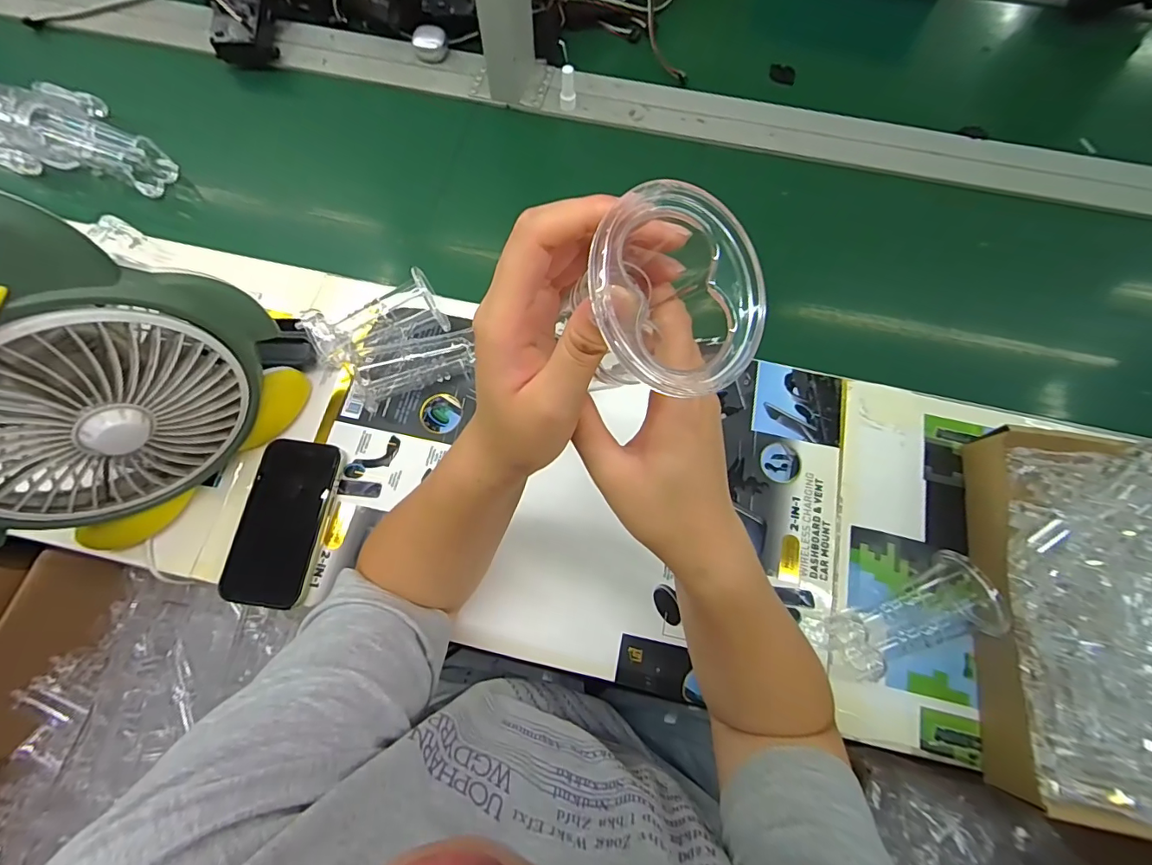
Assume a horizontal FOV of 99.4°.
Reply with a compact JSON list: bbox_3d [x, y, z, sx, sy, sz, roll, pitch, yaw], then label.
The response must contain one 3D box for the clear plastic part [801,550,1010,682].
[{"bbox_3d":[0.276,0.155,0.414,0.139,0.062,0.065,-17,73,-7],"label":"clear plastic part"}]

